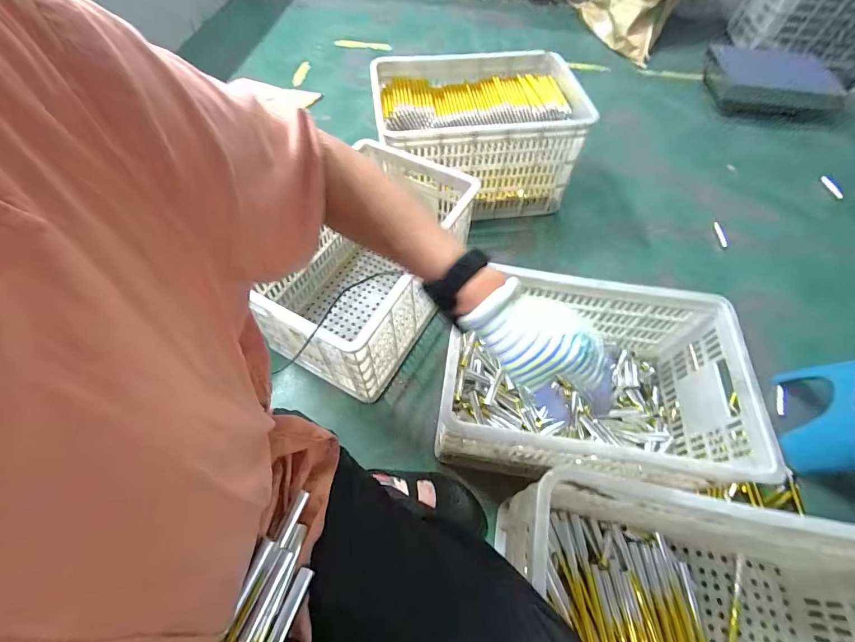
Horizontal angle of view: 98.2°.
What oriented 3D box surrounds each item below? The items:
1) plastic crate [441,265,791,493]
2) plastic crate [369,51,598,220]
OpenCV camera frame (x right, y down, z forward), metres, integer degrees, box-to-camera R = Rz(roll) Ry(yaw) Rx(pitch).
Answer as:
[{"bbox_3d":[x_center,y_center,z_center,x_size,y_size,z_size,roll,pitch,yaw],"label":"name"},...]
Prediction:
[{"bbox_3d":[0.268,0.111,0.671,0.463,0.235,0.292,7,59,4],"label":"plastic crate"},{"bbox_3d":[0.141,-0.511,1.055,0.509,0.286,0.353,-6,59,-4],"label":"plastic crate"}]

